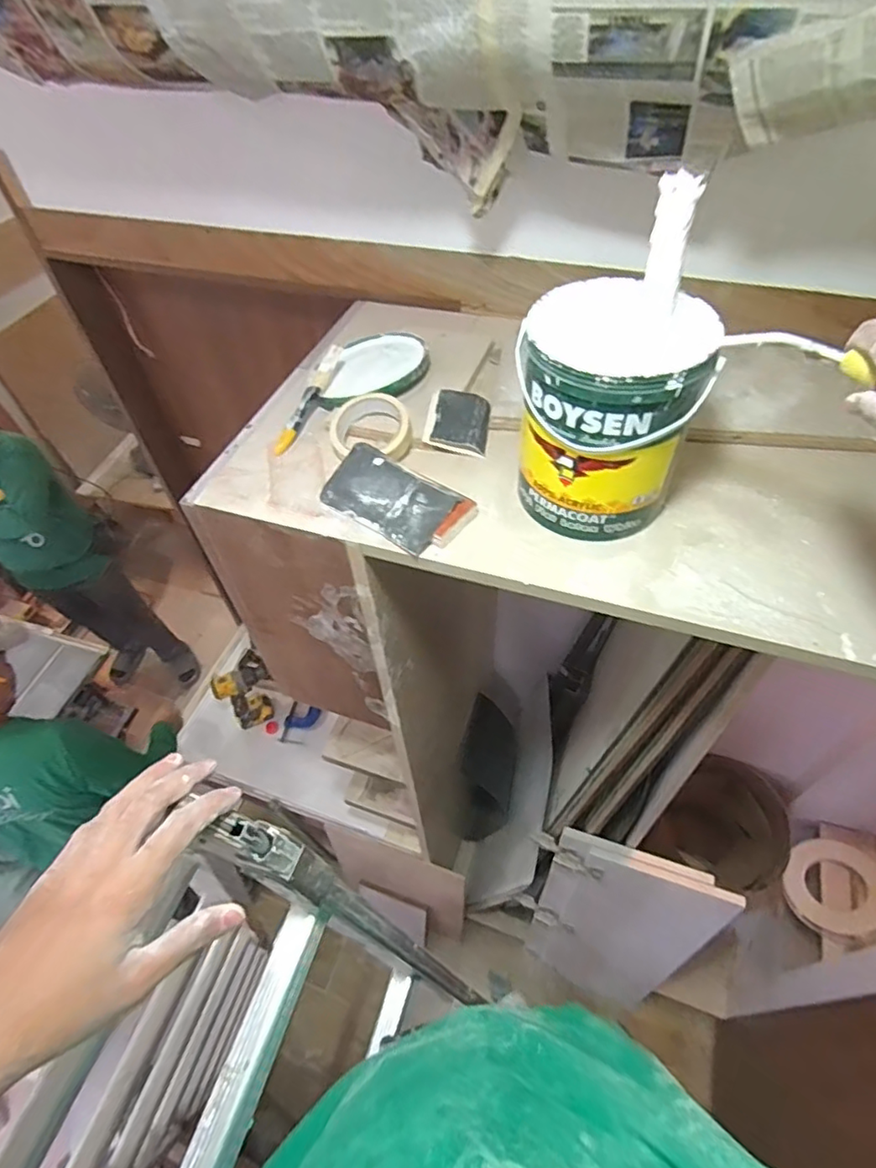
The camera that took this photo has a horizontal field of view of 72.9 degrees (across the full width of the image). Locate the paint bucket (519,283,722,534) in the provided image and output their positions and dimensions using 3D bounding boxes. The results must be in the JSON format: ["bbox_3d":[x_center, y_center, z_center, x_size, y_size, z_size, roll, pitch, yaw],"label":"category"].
[{"bbox_3d":[0.168,-0.171,0.609,0.163,0.204,0.163,9,53,10],"label":"paint bucket"}]

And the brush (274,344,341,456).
[{"bbox_3d":[-0.171,-0.251,0.793,0.020,0.024,0.191,16,67,15],"label":"brush"}]

